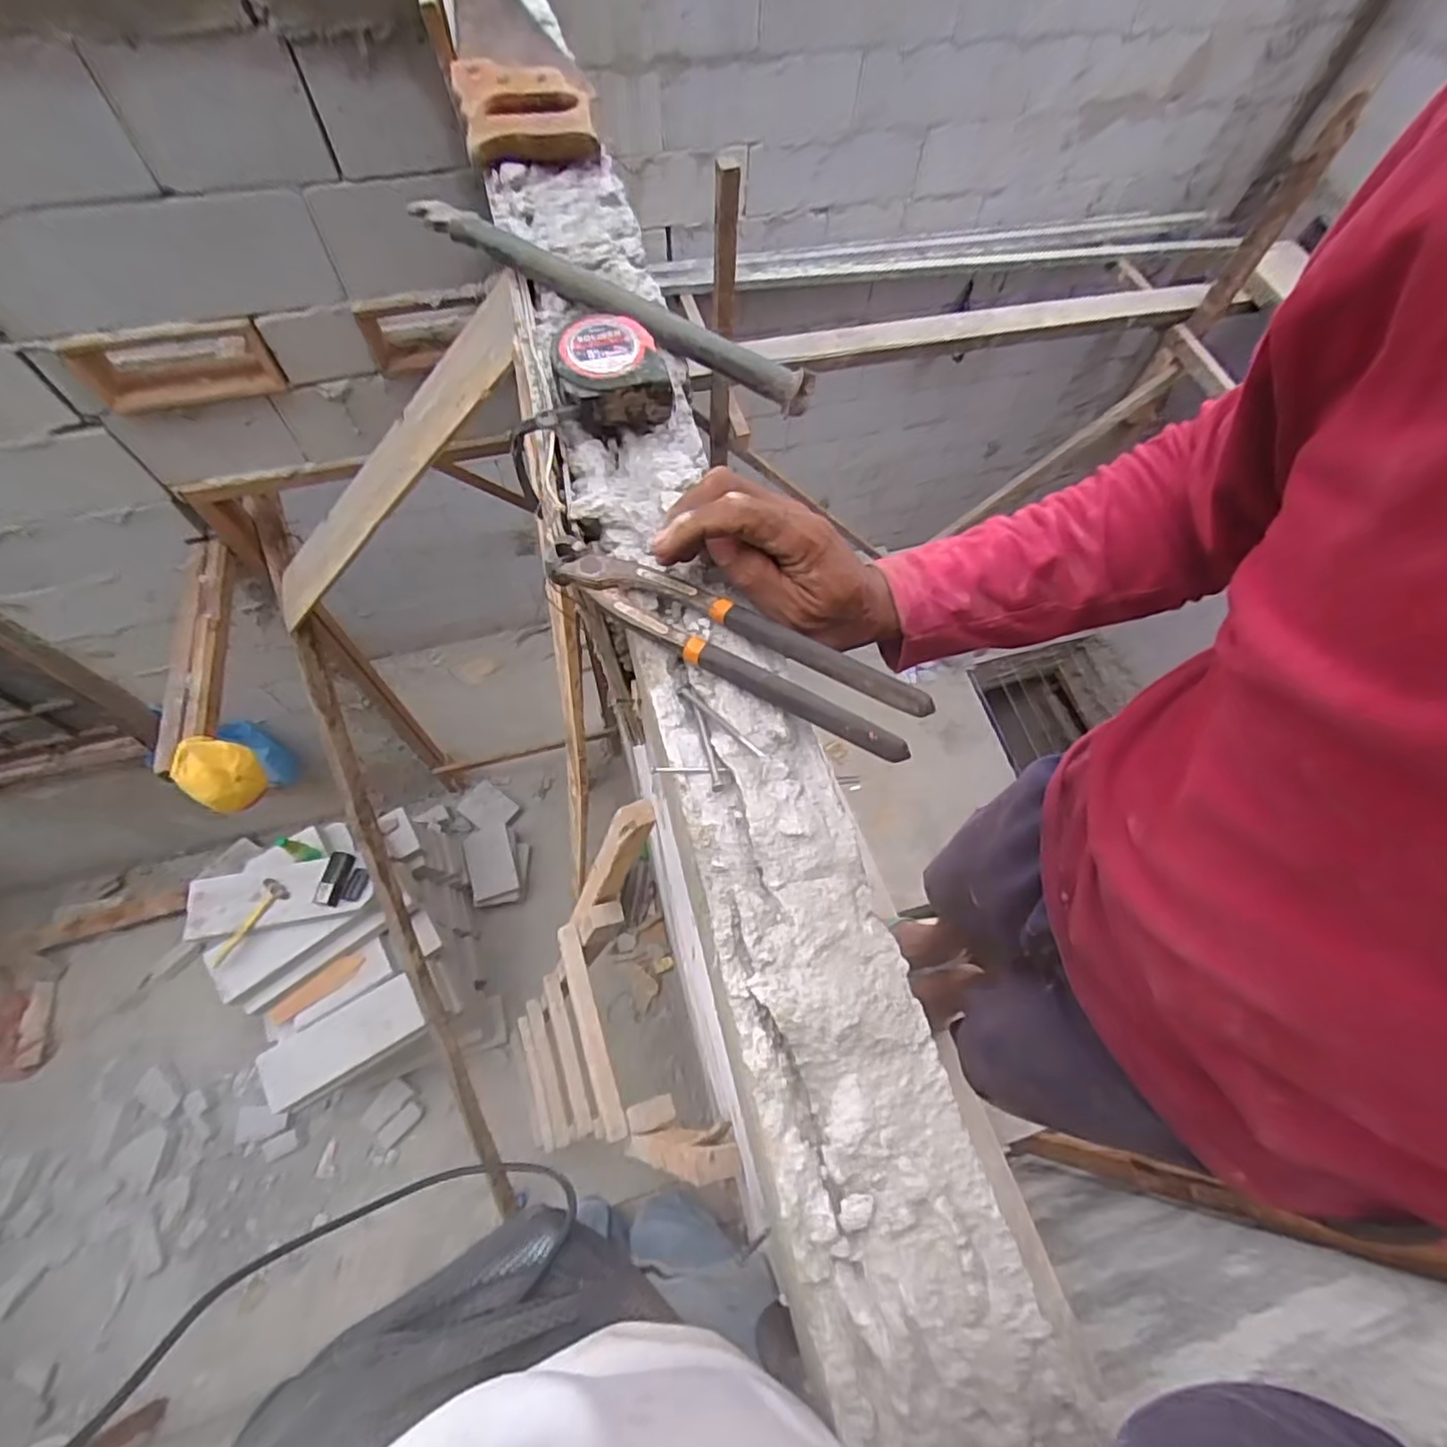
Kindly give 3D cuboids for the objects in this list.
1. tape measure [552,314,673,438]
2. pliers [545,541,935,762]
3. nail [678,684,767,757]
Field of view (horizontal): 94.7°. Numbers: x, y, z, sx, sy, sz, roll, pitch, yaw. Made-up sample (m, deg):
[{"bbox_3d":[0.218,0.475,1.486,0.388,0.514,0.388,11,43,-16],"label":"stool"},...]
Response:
[{"bbox_3d":[-0.072,-0.219,0.422,0.065,0.043,0.054,-13,65,-9],"label":"tape measure"},{"bbox_3d":[0.001,-0.044,0.354,0.214,0.019,0.040,28,66,15],"label":"pliers"},{"bbox_3d":[-0.002,-0.002,0.344,0.006,0.007,0.065,-40,59,-20],"label":"nail"}]

